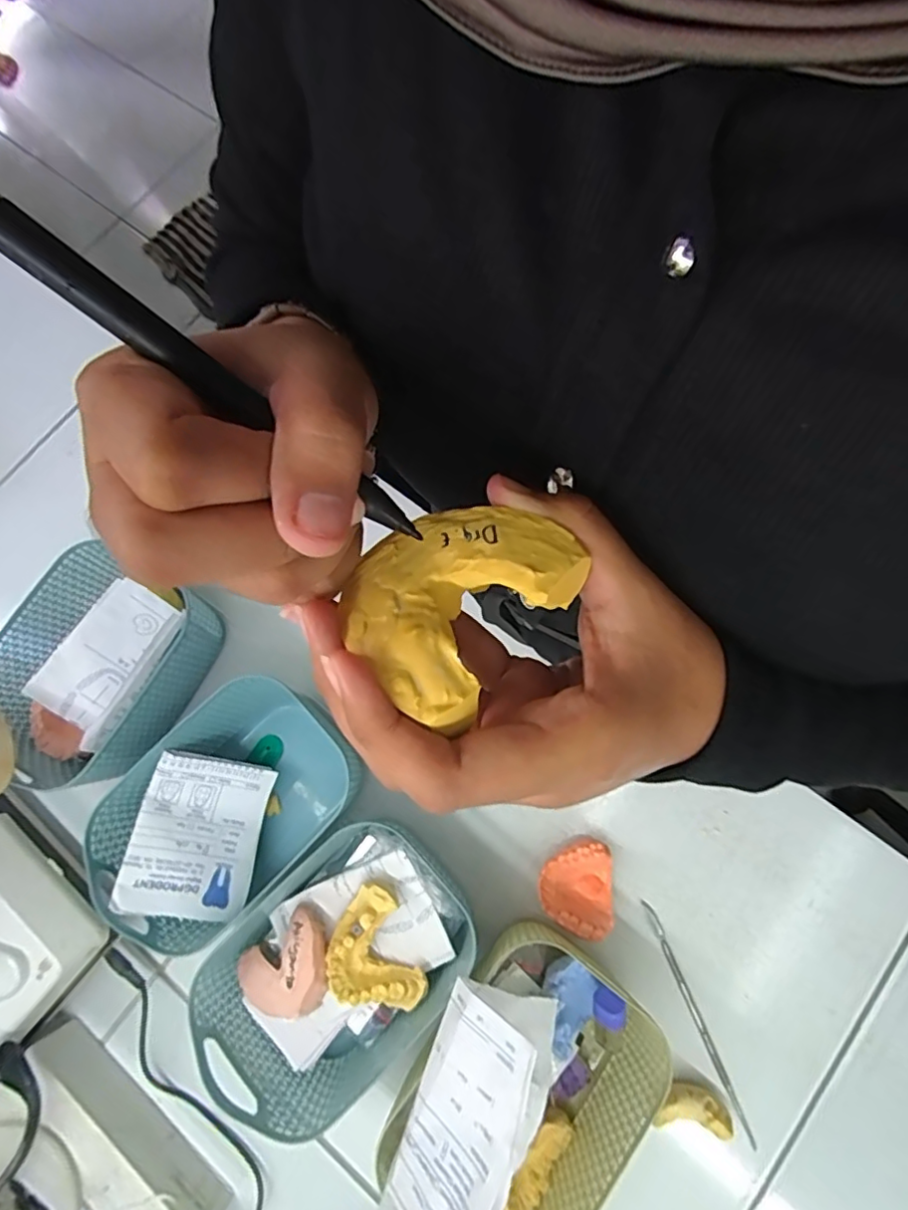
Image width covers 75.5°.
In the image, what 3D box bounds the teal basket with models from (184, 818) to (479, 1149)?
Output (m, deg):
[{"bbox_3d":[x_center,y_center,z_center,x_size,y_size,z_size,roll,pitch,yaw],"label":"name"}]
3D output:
[{"bbox_3d":[-0.074,0.232,0.386,0.167,0.071,0.124,-43,77,-7],"label":"teal basket with models"}]

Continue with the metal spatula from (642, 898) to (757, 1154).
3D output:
[{"bbox_3d":[0.166,0.282,0.398,0.006,0.004,0.152,-21,74,-4],"label":"metal spatula"}]

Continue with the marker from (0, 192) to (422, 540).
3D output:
[{"bbox_3d":[-0.059,-0.054,0.131,0.128,0.005,0.009,35,75,-29],"label":"marker"}]

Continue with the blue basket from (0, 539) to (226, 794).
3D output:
[{"bbox_3d":[-0.260,0.049,0.433,0.122,0.093,0.158,28,79,10],"label":"blue basket"}]

